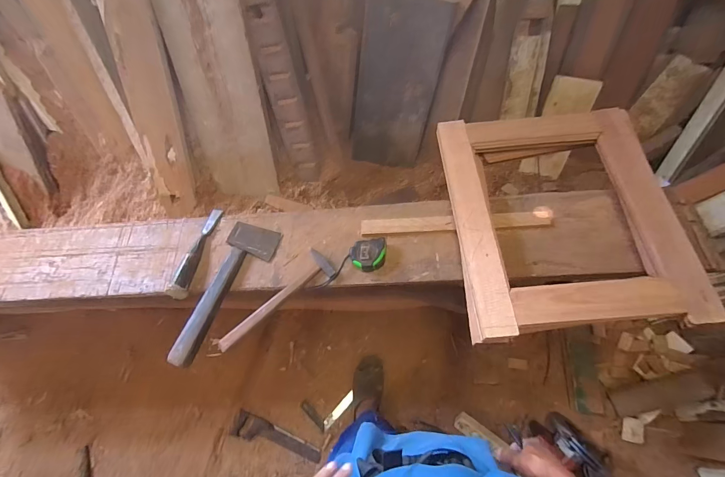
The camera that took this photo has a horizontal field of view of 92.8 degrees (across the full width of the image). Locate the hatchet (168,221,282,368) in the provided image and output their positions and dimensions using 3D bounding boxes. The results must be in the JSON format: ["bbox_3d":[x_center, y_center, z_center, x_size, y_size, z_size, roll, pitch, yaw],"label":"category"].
[{"bbox_3d":[-0.304,0.114,0.766,0.112,0.040,0.340,18,70,12],"label":"hatchet"}]

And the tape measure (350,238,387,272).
[{"bbox_3d":[0.016,0.035,0.765,0.086,0.039,0.067,-10,66,0],"label":"tape measure"}]

